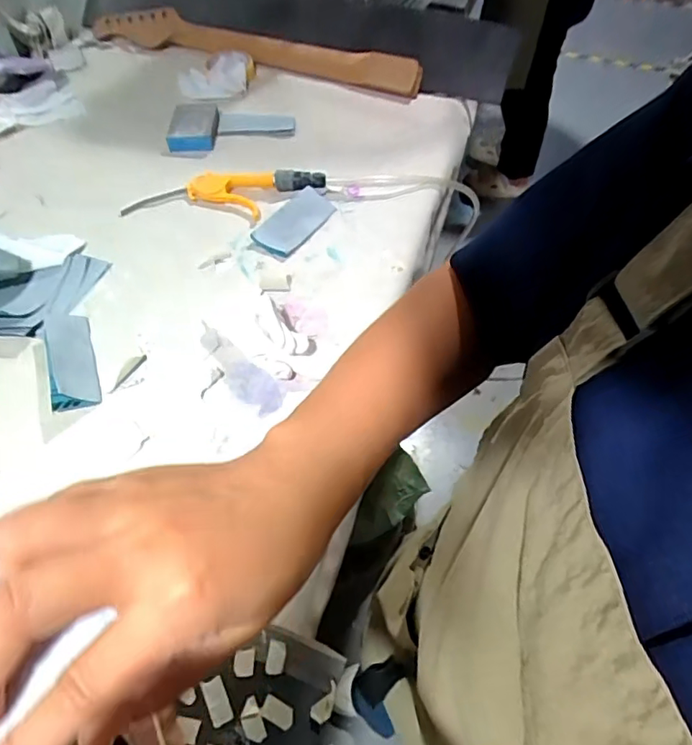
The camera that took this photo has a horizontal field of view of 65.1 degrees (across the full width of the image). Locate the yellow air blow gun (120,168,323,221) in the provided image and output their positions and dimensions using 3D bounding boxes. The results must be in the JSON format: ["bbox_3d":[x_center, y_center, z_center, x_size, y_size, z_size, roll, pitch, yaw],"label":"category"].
[{"bbox_3d":[-0.172,-0.259,0.767,0.278,0.030,0.089,-8,53,-8],"label":"yellow air blow gun"}]

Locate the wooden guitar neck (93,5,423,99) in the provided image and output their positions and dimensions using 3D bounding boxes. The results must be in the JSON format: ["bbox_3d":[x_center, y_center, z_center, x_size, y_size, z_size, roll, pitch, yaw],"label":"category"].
[{"bbox_3d":[-0.166,-0.563,0.942,0.620,0.071,0.057,16,54,10],"label":"wooden guitar neck"}]

